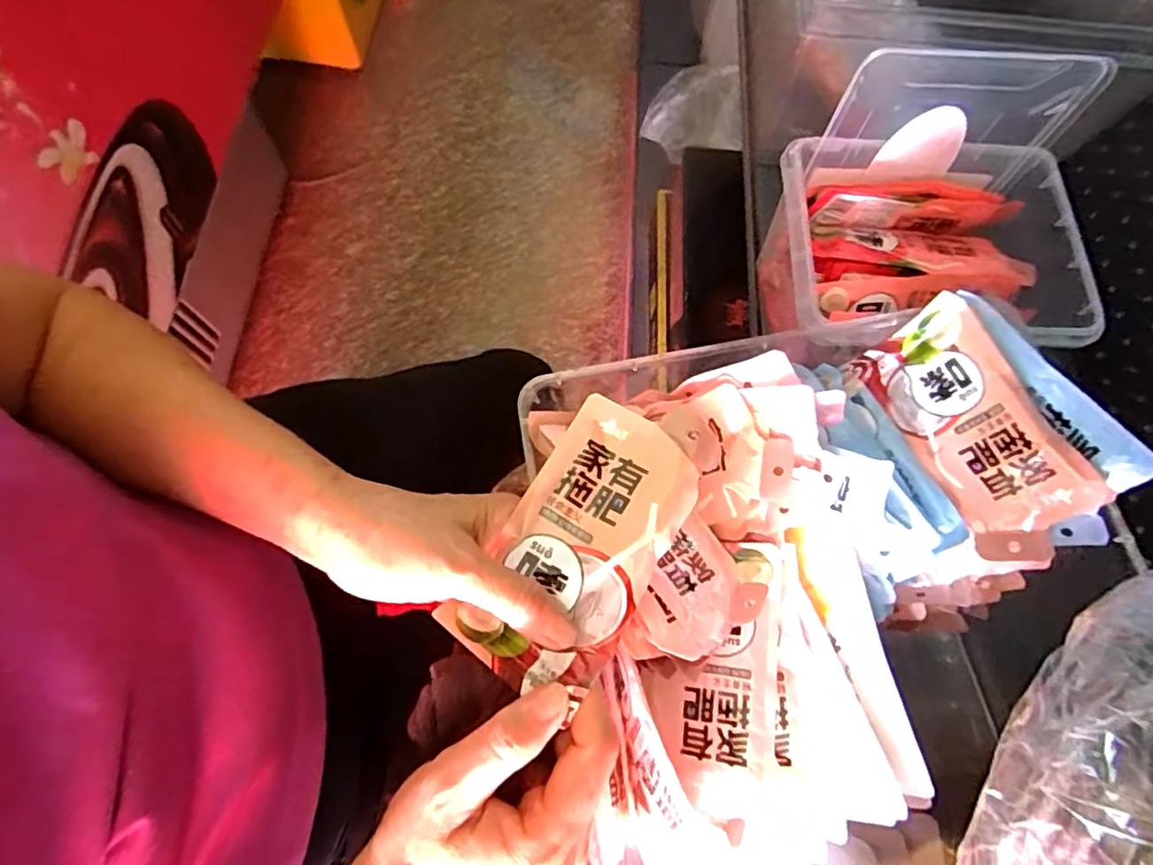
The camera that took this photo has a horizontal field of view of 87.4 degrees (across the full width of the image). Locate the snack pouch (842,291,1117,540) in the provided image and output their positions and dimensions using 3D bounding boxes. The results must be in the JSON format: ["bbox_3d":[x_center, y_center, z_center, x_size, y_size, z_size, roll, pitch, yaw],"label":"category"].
[{"bbox_3d":[0.229,-0.004,0.354,0.011,0.072,0.134,-13,68,-39],"label":"snack pouch"}]

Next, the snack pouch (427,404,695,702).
[{"bbox_3d":[0.003,0.049,0.276,0.069,0.017,0.132,30,73,7],"label":"snack pouch"}]

